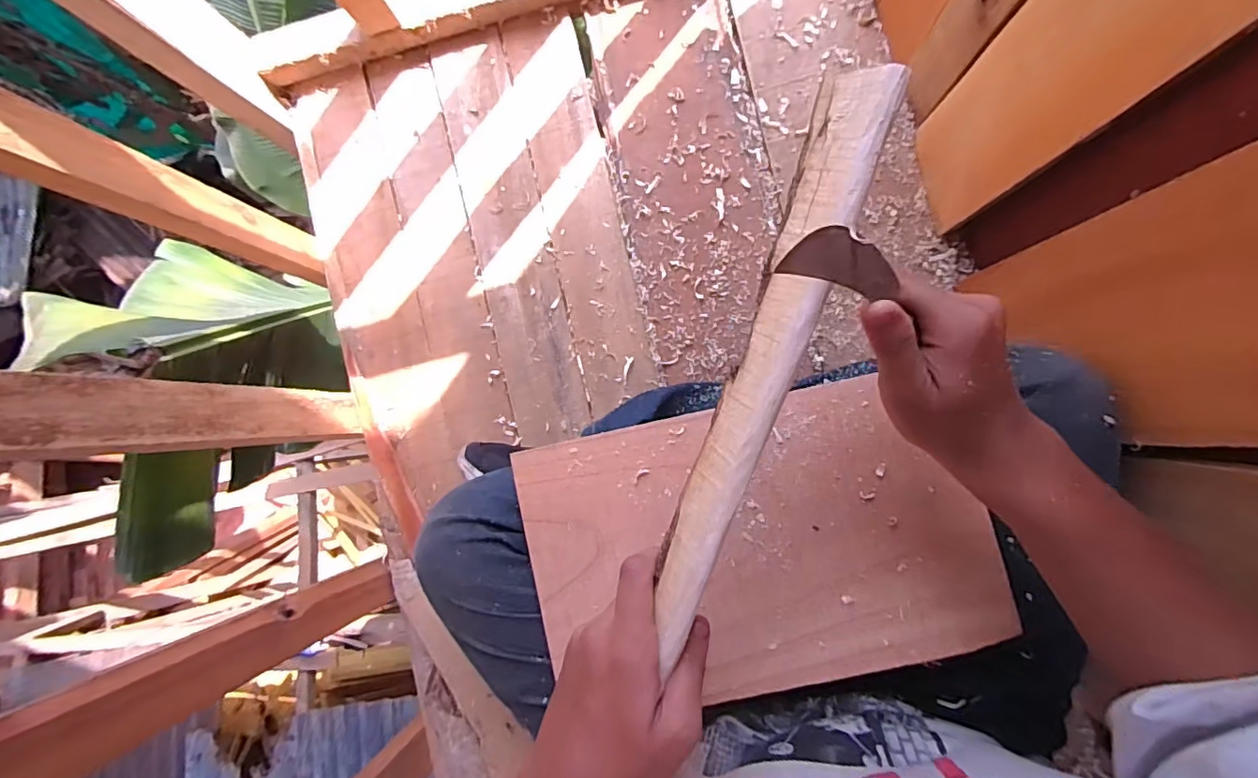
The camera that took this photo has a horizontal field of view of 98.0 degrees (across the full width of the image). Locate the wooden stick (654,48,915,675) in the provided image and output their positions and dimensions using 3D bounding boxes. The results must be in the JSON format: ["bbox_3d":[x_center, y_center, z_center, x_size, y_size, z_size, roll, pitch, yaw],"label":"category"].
[{"bbox_3d":[0.059,0.000,0.261,0.029,0.026,0.283,19,103,8],"label":"wooden stick"}]

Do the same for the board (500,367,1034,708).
[{"bbox_3d":[0.090,0.113,0.398,0.318,0.022,0.201,-13,86,7],"label":"board"}]

